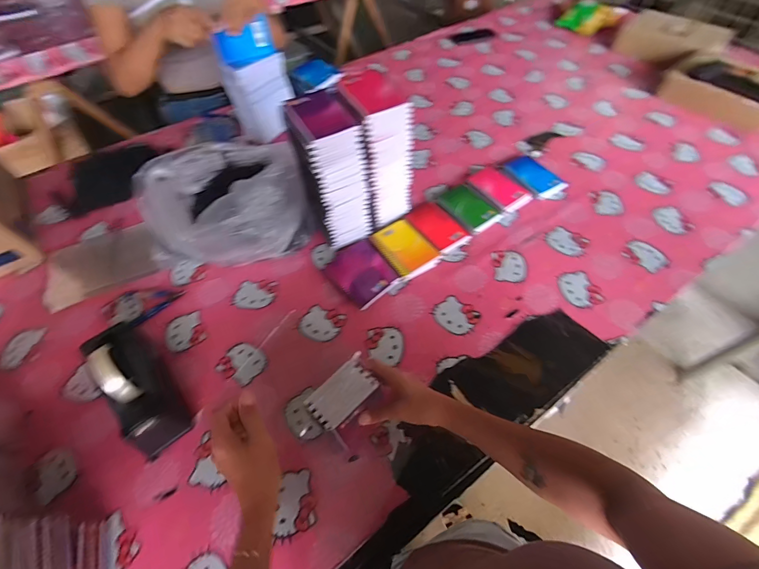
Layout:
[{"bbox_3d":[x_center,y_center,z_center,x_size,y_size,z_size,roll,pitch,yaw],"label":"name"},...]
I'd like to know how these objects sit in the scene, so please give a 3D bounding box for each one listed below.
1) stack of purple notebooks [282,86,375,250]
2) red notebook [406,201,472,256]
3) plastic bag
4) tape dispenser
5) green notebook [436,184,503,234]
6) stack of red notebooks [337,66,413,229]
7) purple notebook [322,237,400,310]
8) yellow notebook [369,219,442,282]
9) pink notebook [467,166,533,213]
[{"bbox_3d":[-0.084,-0.208,0.682,0.117,0.267,0.122,-24,58,-14],"label":"stack of purple notebooks"},{"bbox_3d":[0.129,-0.130,0.790,0.083,0.022,0.145,-29,59,-16],"label":"red notebook"},{"bbox_3d":[-0.342,-0.192,0.756,0.308,0.187,0.322,-28,59,-16],"label":"plastic bag"},{"bbox_3d":[-0.395,0.154,0.562,0.079,0.125,0.214,-33,61,-19],"label":"tape dispenser"},{"bbox_3d":[0.207,-0.184,0.806,0.098,0.010,0.138,-31,60,-17],"label":"green notebook"},{"bbox_3d":[-0.007,-0.256,0.724,0.101,0.290,0.136,-27,59,-15],"label":"stack of red notebooks"},{"bbox_3d":[-0.039,-0.033,0.729,0.121,0.013,0.148,-36,61,-20],"label":"purple notebook"},{"bbox_3d":[0.053,-0.080,0.763,0.103,0.025,0.145,-30,59,-17],"label":"yellow notebook"},{"bbox_3d":[0.288,-0.235,0.840,0.095,0.016,0.142,-27,59,-15],"label":"pink notebook"}]

